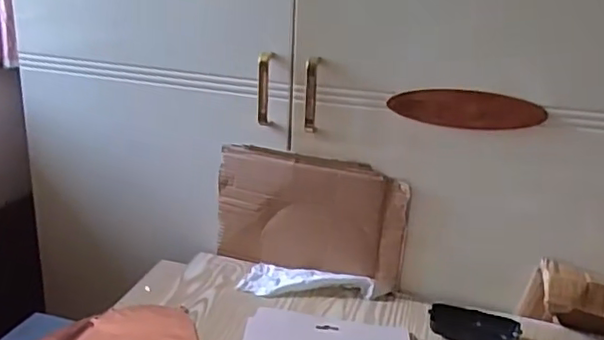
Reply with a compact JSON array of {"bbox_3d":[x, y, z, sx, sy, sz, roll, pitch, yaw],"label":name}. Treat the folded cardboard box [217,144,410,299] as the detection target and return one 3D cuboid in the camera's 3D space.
[{"bbox_3d":[0.010,0.066,0.867,0.270,0.173,0.026,9,20,17],"label":"folded cardboard box"}]

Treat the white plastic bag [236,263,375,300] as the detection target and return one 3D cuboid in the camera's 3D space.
[{"bbox_3d":[0.007,0.150,0.869,0.182,0.024,0.075,2,19,-1],"label":"white plastic bag"}]

